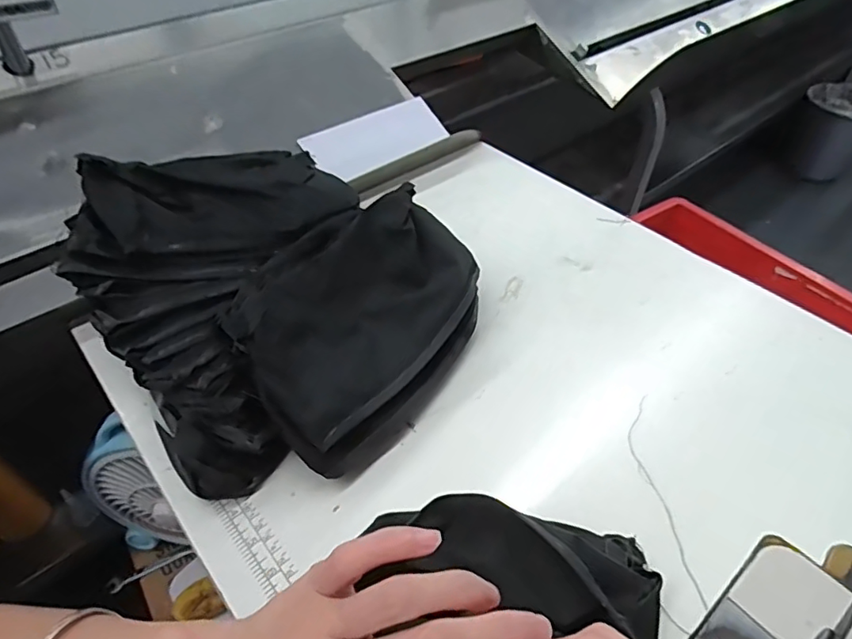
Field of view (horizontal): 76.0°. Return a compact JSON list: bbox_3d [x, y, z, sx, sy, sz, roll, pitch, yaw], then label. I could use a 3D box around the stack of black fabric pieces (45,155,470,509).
[{"bbox_3d":[-0.124,-0.034,0.457,0.273,0.102,0.318,-33,56,-28],"label":"stack of black fabric pieces"}]

